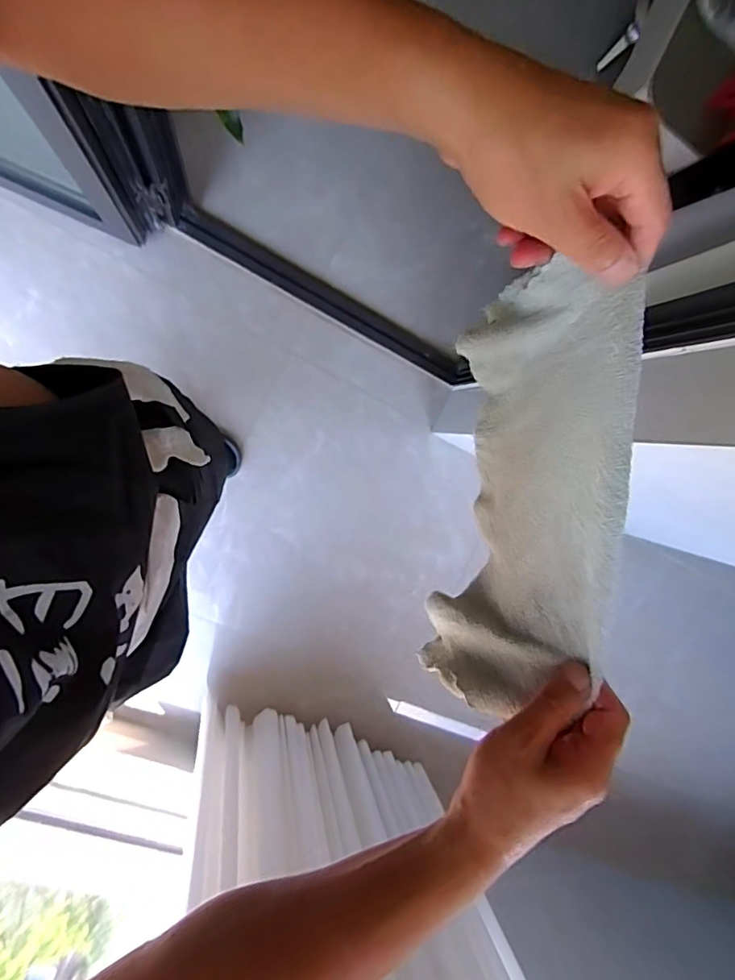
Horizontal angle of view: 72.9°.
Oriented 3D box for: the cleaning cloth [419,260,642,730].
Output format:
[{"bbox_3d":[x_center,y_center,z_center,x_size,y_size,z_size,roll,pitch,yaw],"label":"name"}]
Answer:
[{"bbox_3d":[0.105,0.012,0.360,0.044,0.154,0.301,0,103,-24],"label":"cleaning cloth"}]

